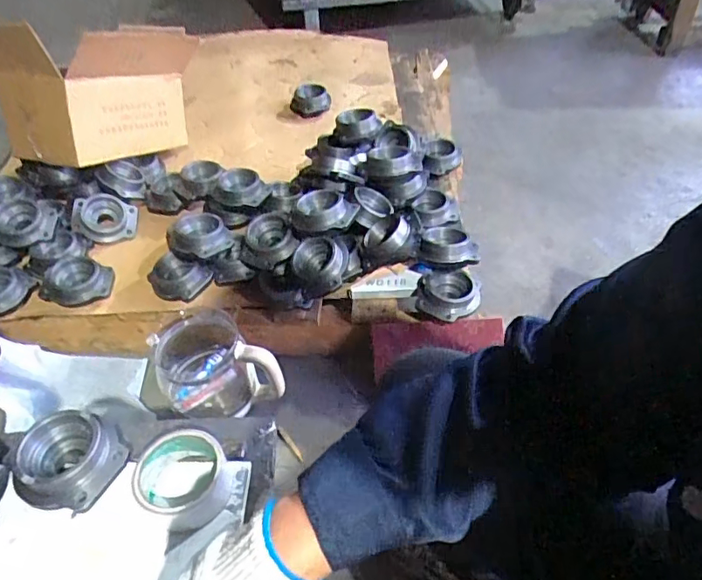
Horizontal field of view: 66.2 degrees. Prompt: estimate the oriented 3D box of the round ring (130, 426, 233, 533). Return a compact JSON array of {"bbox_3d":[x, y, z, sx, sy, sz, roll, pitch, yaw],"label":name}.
[{"bbox_3d":[-0.170,0.195,0.551,0.087,0.054,0.085,-2,46,2],"label":"round ring"}]

